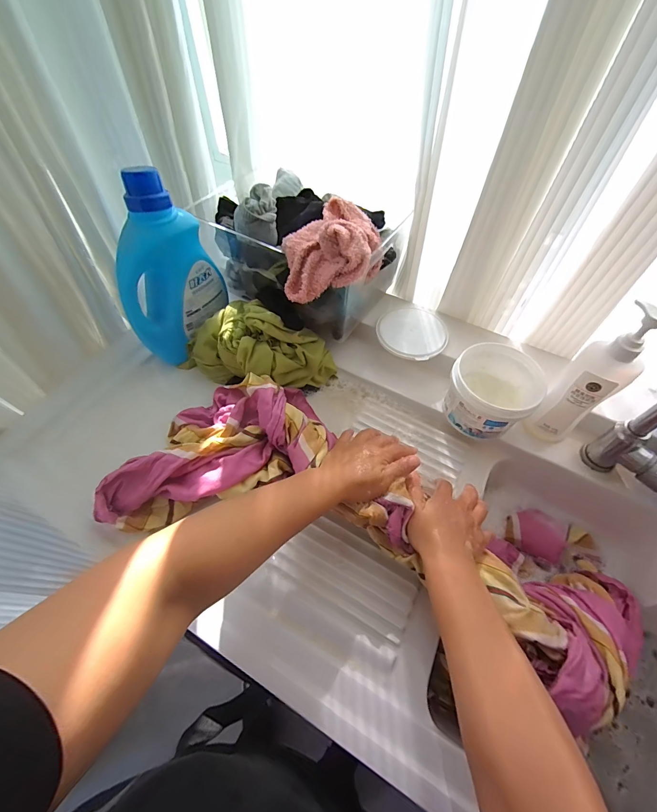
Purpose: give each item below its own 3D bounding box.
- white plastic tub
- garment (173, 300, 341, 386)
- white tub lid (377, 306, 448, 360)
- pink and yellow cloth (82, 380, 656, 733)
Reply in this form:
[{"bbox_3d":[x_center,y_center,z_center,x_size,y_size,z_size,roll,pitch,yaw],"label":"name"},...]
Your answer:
[{"bbox_3d":[0.253,-0.017,0.552,0.122,0.095,0.116,0,57,0],"label":"white plastic tub"},{"bbox_3d":[-0.124,-0.102,0.603,0.247,0.120,0.132,25,60,16],"label":"garment"},{"bbox_3d":[0.156,-0.138,0.642,0.124,0.017,0.123,0,57,0],"label":"white tub lid"},{"bbox_3d":[0.082,0.160,0.494,0.713,0.154,0.269,22,59,3],"label":"pink and yellow cloth"}]

